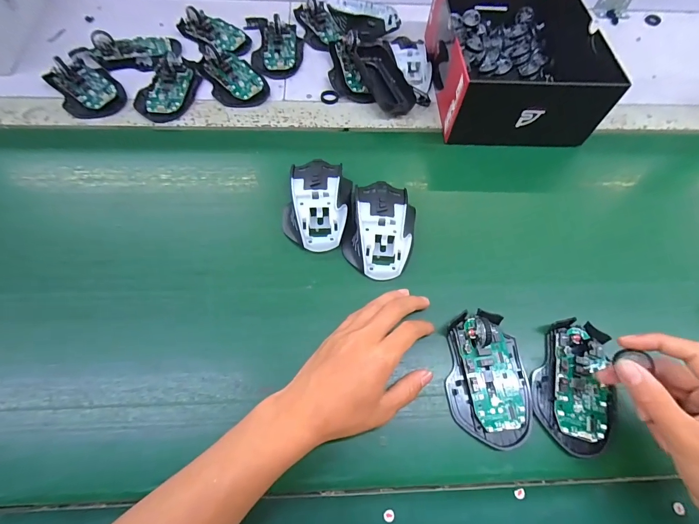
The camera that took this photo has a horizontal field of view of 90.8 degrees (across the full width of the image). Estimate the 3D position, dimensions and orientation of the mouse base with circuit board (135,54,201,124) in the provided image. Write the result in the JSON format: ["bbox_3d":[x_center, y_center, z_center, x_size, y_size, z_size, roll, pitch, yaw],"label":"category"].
[{"bbox_3d":[-0.249,-0.240,0.466,0.071,0.023,0.111,7,64,1],"label":"mouse base with circuit board"}]

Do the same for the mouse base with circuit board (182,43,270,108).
[{"bbox_3d":[-0.170,-0.268,0.483,0.072,0.024,0.132,-35,71,-18],"label":"mouse base with circuit board"}]

